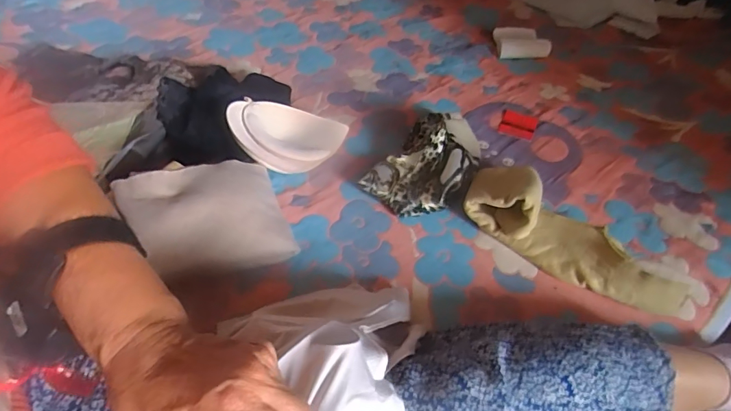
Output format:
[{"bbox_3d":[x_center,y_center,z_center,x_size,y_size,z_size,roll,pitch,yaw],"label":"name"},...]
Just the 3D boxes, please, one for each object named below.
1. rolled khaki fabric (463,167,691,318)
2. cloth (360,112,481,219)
[{"bbox_3d":[0.268,0.037,0.588,0.295,0.072,0.110,34,54,23],"label":"rolled khaki fabric"},{"bbox_3d":[0.104,-0.072,0.679,0.122,0.062,0.220,30,53,21],"label":"cloth"}]

